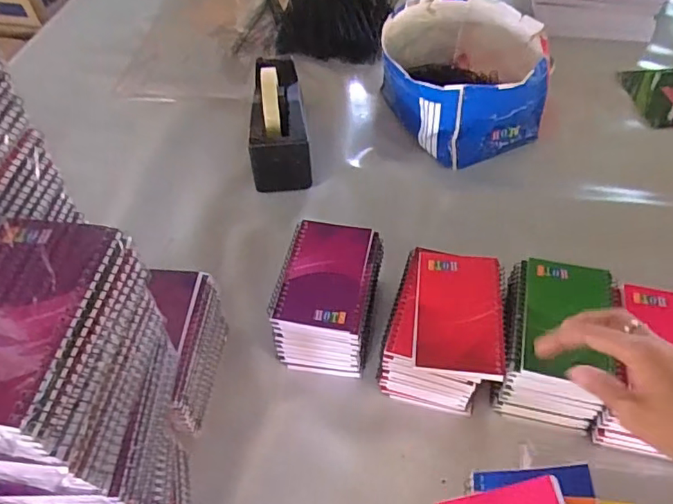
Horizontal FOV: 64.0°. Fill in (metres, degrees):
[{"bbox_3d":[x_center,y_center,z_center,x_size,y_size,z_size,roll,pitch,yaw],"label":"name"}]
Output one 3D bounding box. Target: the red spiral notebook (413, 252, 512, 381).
[{"bbox_3d":[0.123,0.059,0.525,0.090,0.014,0.130,5,53,6],"label":"red spiral notebook"}]

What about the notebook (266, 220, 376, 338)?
[{"bbox_3d":[-0.014,0.021,0.565,0.089,0.017,0.123,6,53,7],"label":"notebook"}]

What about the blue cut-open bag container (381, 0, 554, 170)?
[{"bbox_3d":[0.187,-0.266,0.794,0.221,0.120,0.228,-12,53,-7],"label":"blue cut-open bag container"}]

